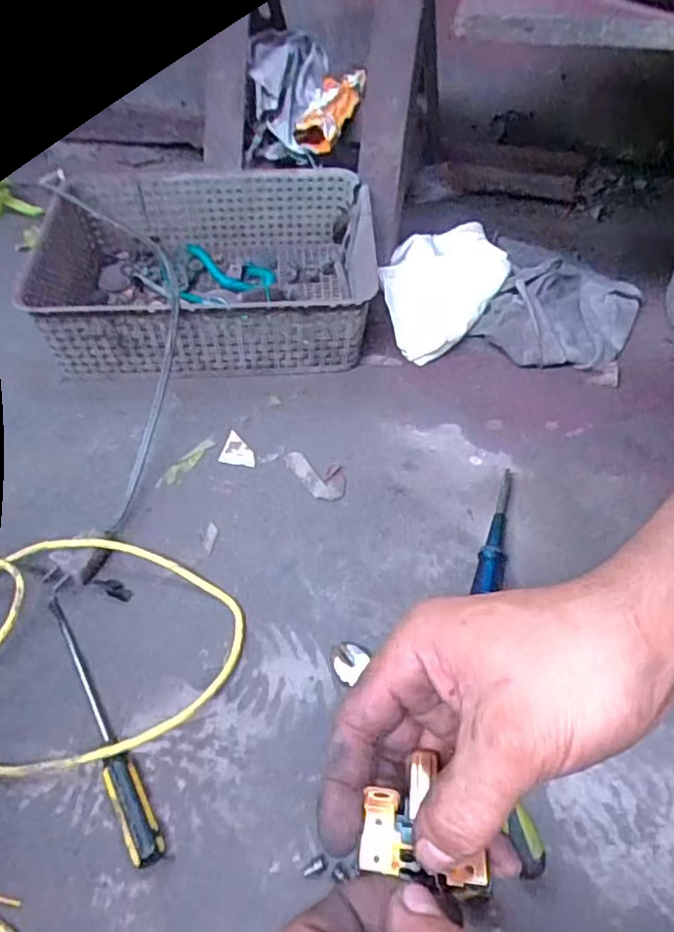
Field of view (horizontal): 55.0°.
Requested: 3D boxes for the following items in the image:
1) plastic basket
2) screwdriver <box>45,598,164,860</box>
[{"bbox_3d":[-0.134,-0.214,0.713,0.340,0.100,0.238,-3,50,-4],"label":"plastic basket"},{"bbox_3d":[-0.164,0.169,0.445,0.020,0.018,0.207,-24,54,-20],"label":"screwdriver"}]

